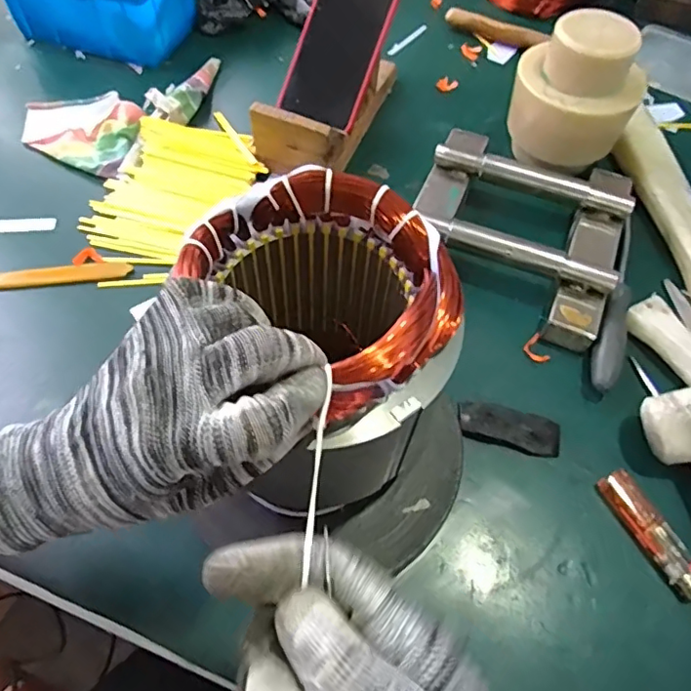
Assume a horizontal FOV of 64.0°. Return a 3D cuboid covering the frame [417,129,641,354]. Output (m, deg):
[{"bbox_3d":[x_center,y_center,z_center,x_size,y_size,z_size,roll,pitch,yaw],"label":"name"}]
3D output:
[{"bbox_3d":[0.152,-0.109,0.494,0.178,0.047,0.190,21,60,12],"label":"frame"}]

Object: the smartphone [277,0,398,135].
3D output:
[{"bbox_3d":[-0.006,-0.296,0.544,0.081,0.016,0.149,23,104,14],"label":"smartphone"}]

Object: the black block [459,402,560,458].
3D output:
[{"bbox_3d":[0.120,0.061,0.406,0.072,0.008,0.031,9,58,4],"label":"black block"}]

